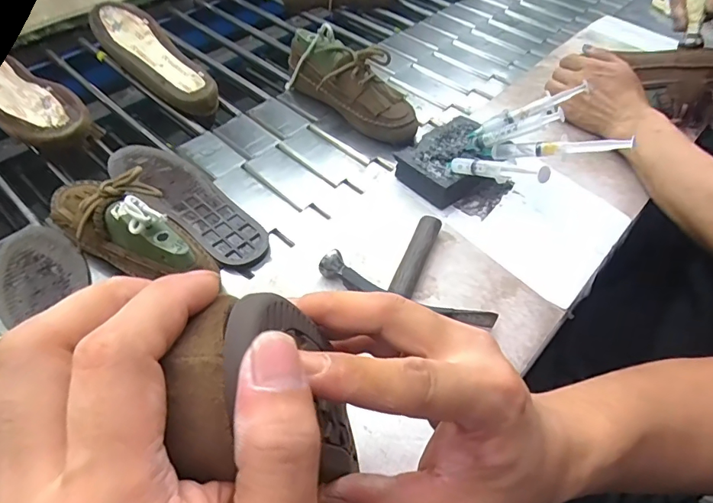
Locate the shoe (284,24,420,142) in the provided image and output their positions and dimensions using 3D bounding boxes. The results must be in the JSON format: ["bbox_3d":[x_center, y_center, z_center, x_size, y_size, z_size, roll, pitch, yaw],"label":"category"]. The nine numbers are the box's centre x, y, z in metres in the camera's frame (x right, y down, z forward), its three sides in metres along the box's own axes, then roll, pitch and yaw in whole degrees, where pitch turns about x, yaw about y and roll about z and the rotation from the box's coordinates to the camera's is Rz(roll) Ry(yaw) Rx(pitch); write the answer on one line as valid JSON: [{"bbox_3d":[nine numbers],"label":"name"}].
[{"bbox_3d":[-0.009,-0.260,0.692,0.074,0.108,0.254,-34,61,-27],"label":"shoe"}]

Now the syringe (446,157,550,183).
[{"bbox_3d":[0.136,-0.083,0.462,0.011,0.022,0.135,-27,26,-23],"label":"syringe"}]

